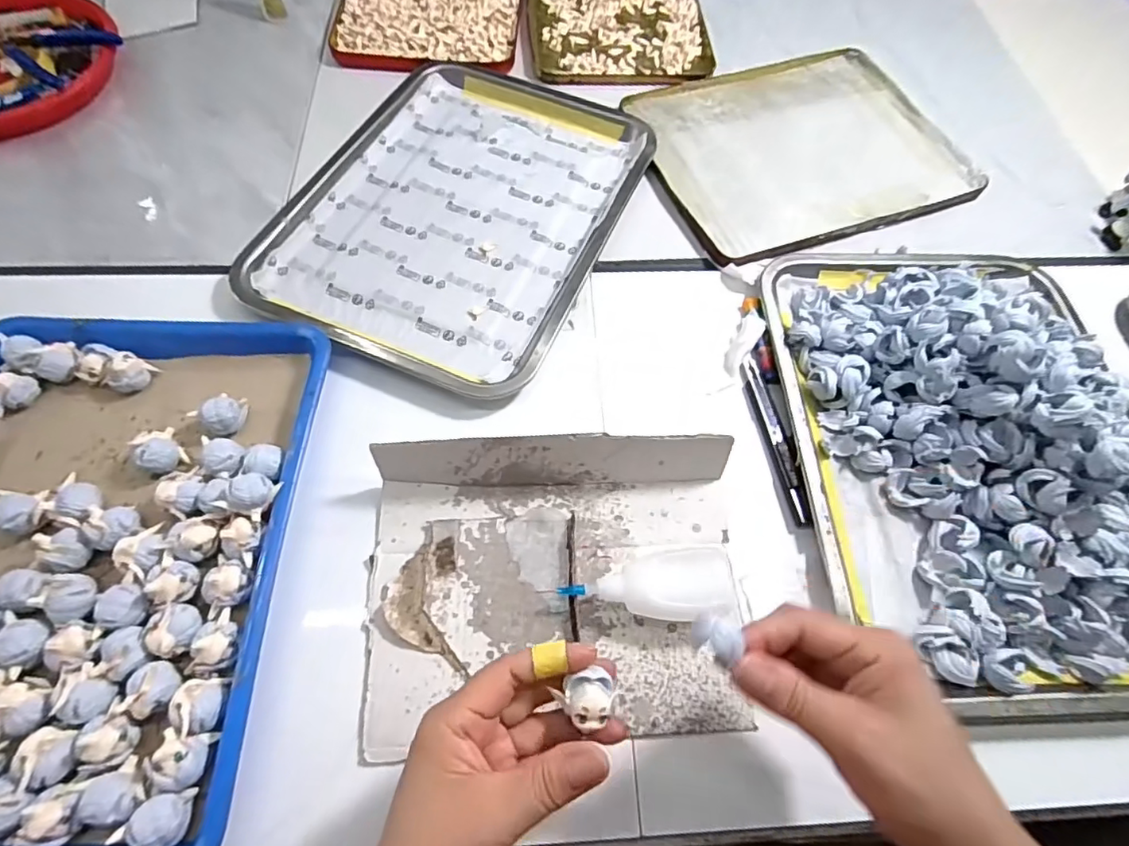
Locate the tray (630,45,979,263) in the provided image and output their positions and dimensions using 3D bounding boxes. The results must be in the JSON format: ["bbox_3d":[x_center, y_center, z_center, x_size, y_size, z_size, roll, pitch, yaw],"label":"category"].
[{"bbox_3d":[0.228,-0.274,0.544,0.289,0.014,0.235,-17,67,-9],"label":"tray"}]

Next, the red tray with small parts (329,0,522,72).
[{"bbox_3d":[-0.149,-0.490,0.623,0.196,0.019,0.238,1,65,-1],"label":"red tray with small parts"}]

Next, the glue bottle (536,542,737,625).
[{"bbox_3d":[0.055,0.099,0.341,0.114,0.027,0.047,-2,65,-3],"label":"glue bottle"}]

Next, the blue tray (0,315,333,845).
[{"bbox_3d":[-0.297,0.082,0.335,0.256,0.032,0.325,1,65,-1],"label":"blue tray"}]

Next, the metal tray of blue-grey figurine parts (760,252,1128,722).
[{"bbox_3d":[0.289,0.005,0.372,0.241,0.072,0.342,-1,65,-2],"label":"metal tray of blue-grey figurine parts"}]

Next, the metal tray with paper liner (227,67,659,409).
[{"bbox_3d":[-0.082,-0.195,0.484,0.250,0.022,0.352,22,66,9],"label":"metal tray with paper liner"}]

